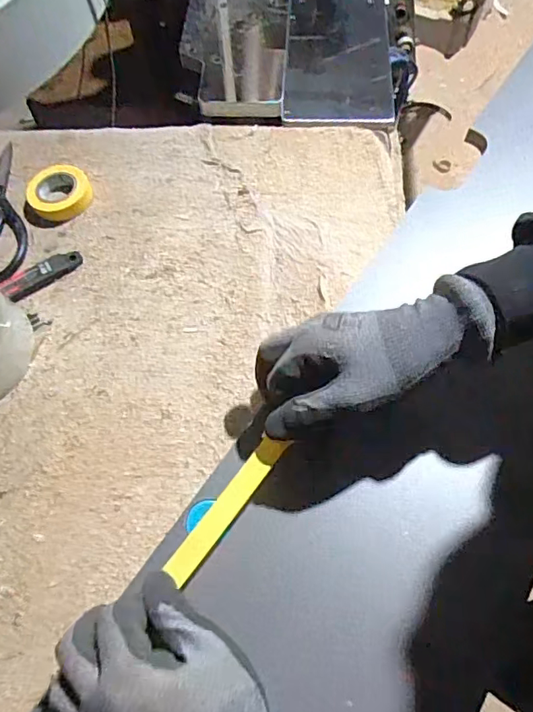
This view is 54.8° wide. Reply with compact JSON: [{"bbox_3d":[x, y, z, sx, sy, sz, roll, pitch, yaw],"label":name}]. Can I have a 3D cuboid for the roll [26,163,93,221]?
[{"bbox_3d":[-0.223,-0.178,0.556,0.066,0.024,0.055,-31,66,-11],"label":"roll"}]

